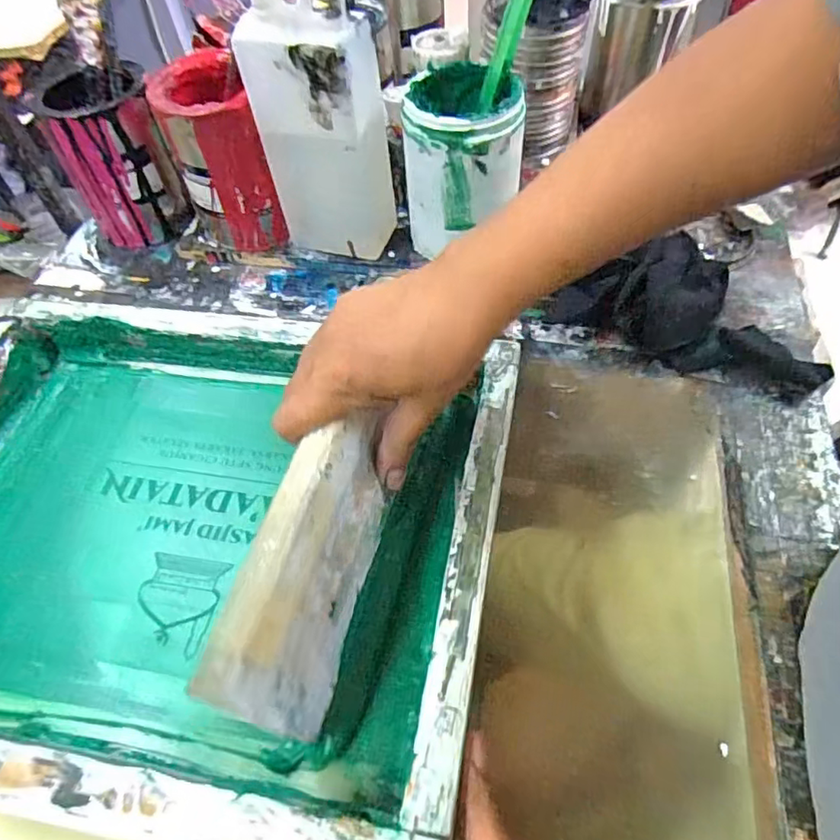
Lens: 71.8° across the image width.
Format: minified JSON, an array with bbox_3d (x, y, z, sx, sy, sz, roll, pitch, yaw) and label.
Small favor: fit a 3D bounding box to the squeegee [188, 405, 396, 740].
[{"bbox_3d":[-0.059,0.080,0.316,0.027,0.087,0.157,-3,52,29],"label":"squeegee"}]

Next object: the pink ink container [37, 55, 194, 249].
[{"bbox_3d":[-0.309,-0.266,0.591,0.092,0.140,0.103,-33,59,-17],"label":"pink ink container"}]

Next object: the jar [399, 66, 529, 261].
[{"bbox_3d":[0.040,-0.227,0.514,0.099,0.126,0.096,3,55,7],"label":"jar"}]

